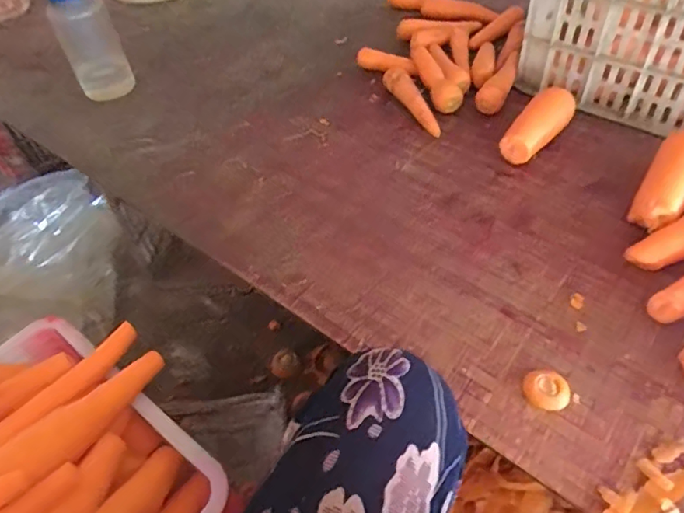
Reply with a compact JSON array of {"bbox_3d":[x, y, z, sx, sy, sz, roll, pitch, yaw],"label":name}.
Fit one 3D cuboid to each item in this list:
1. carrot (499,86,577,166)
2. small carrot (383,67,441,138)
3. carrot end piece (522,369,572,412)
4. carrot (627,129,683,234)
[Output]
[{"bbox_3d":[0.253,-0.164,0.672,0.056,0.055,0.125,27,57,26],"label":"carrot"},{"bbox_3d":[0.097,-0.222,0.748,0.032,0.036,0.143,-17,50,-8],"label":"small carrot"},{"bbox_3d":[0.180,0.117,0.461,0.037,0.007,0.037,-3,49,4],"label":"carrot end piece"},{"bbox_3d":[0.369,-0.079,0.587,0.057,0.055,0.144,29,58,27],"label":"carrot"}]

